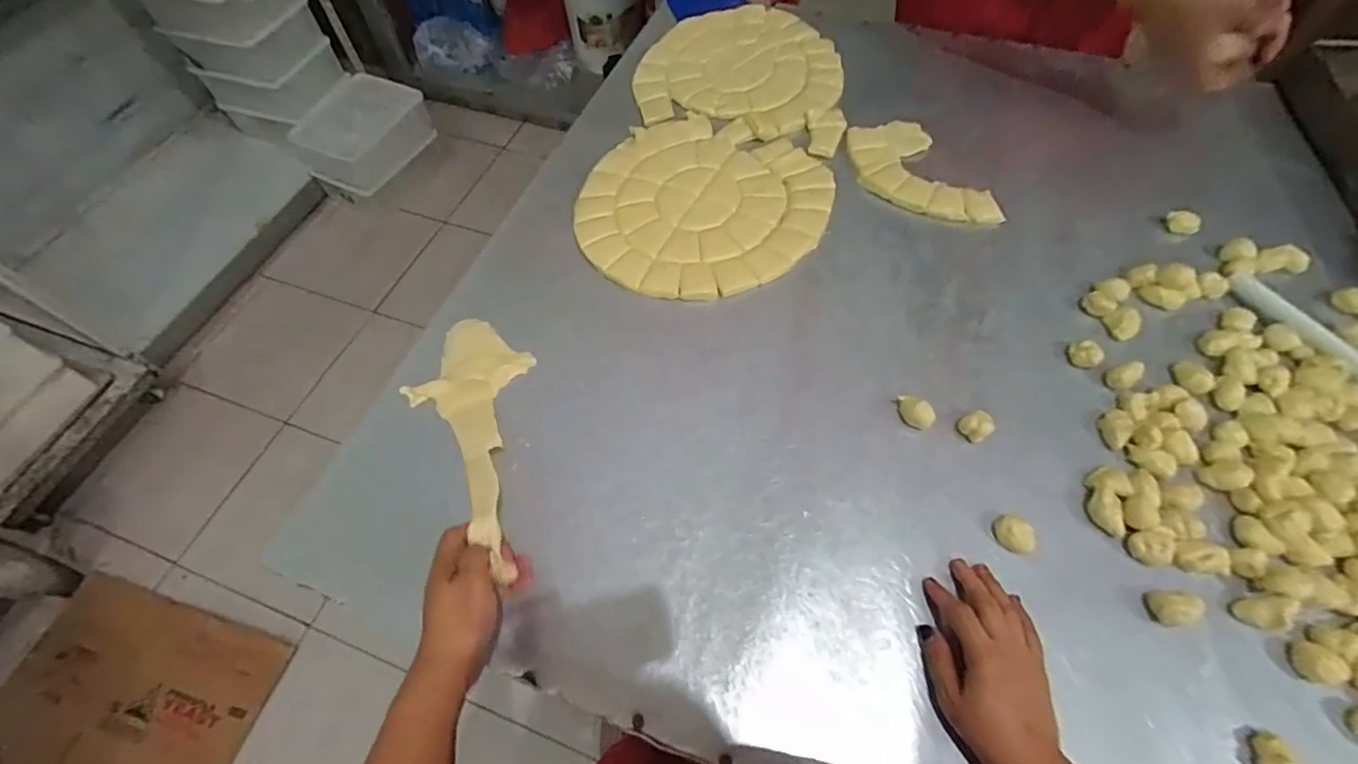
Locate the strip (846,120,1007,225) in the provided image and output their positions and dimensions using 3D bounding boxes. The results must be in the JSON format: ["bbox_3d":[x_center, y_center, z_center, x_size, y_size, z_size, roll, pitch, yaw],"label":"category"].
[{"bbox_3d":[0.306,-0.268,0.753,0.119,0.012,0.210,-21,61,-10],"label":"strip"}]

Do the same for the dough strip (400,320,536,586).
[{"bbox_3d":[-0.203,0.051,0.573,0.126,0.033,0.309,-17,47,-6],"label":"dough strip"}]

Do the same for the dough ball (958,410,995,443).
[{"bbox_3d":[0.292,0.043,0.569,0.033,0.020,0.026,-41,66,-20],"label":"dough ball"}]

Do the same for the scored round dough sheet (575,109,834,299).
[{"bbox_3d":[0.030,-0.229,0.745,0.298,0.013,0.297,-1,60,1],"label":"scored round dough sheet"}]

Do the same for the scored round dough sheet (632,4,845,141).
[{"bbox_3d":[0.097,-0.499,0.899,0.302,0.009,0.318,11,61,8],"label":"scored round dough sheet"}]

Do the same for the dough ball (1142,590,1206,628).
[{"bbox_3d":[0.414,0.186,0.483,0.038,0.024,0.028,-9,60,-4],"label":"dough ball"}]

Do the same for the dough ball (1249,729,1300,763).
[{"bbox_3d":[0.444,0.277,0.435,0.026,0.012,0.028,-1,60,1],"label":"dough ball"}]

